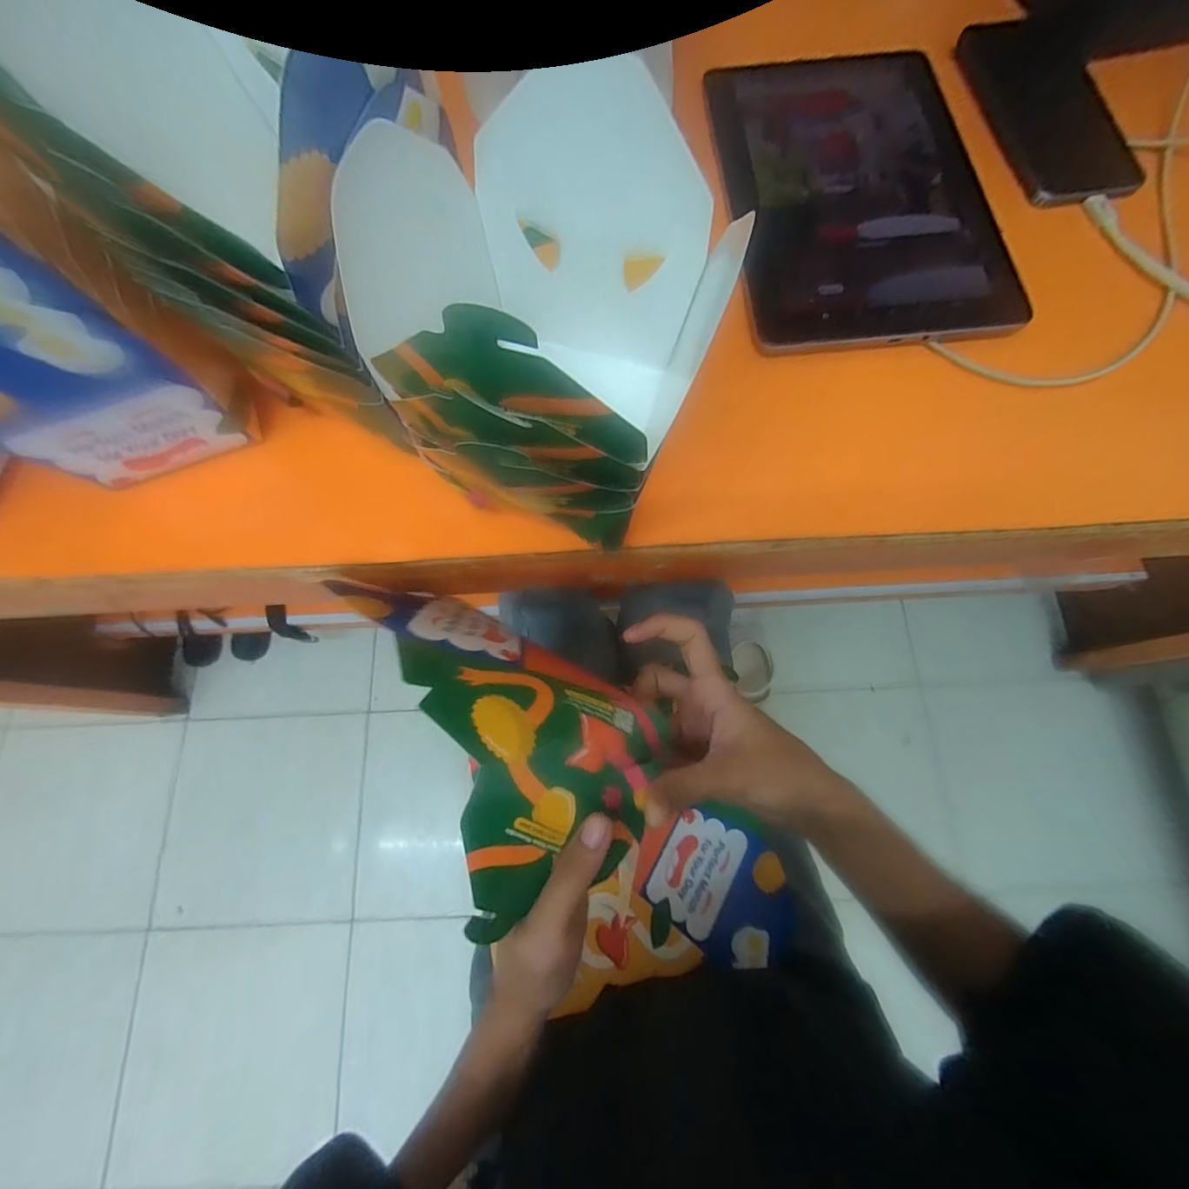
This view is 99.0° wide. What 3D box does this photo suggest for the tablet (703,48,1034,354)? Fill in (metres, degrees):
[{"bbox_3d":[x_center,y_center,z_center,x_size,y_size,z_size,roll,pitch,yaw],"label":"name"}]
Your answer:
[{"bbox_3d":[0.173,-0.276,0.338,0.166,0.013,0.247,-5,71,-3],"label":"tablet"}]

